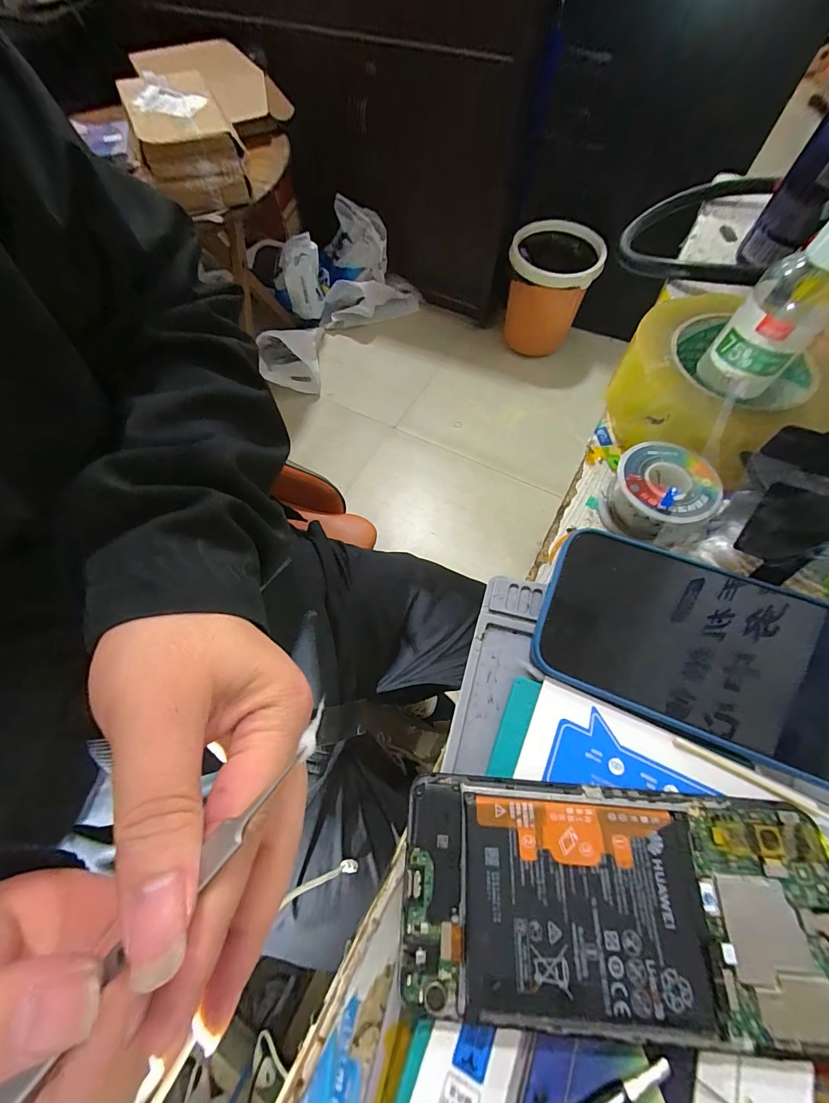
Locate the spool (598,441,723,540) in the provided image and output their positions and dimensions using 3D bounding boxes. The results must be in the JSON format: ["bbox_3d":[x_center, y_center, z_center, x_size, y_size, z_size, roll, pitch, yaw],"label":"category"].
[{"bbox_3d":[0.141,-0.034,0.227,0.055,0.036,0.051,0,65,0],"label":"spool"}]

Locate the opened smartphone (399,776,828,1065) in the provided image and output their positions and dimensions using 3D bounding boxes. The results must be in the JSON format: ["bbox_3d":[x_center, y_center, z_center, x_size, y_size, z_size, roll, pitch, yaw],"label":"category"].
[{"bbox_3d":[0.078,0.133,0.146,0.162,0.014,0.072,4,65,2],"label":"opened smartphone"}]

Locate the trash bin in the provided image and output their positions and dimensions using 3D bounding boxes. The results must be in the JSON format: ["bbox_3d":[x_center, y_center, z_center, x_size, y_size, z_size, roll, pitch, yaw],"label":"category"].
[{"bbox_3d":[0.458,-0.915,1.353,0.276,0.299,0.317,13,66,6],"label":"trash bin"}]

